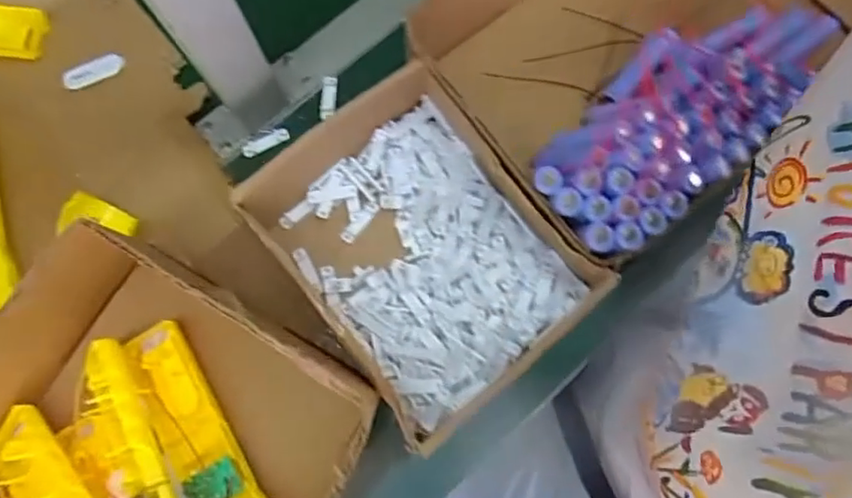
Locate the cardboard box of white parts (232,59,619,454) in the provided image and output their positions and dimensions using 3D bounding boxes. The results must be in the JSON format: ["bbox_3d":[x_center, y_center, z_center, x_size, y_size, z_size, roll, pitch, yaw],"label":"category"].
[{"bbox_3d":[-0.008,-0.004,0.404,0.165,0.064,0.221,-38,78,-9],"label":"cardboard box of white parts"}]

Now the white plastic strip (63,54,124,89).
[{"bbox_3d":[-0.276,-0.148,0.481,0.049,0.005,0.017,-26,76,-6],"label":"white plastic strip"}]

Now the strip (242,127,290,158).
[{"bbox_3d":[-0.129,-0.086,0.468,0.039,0.005,0.009,-28,77,-6],"label":"strip"}]

